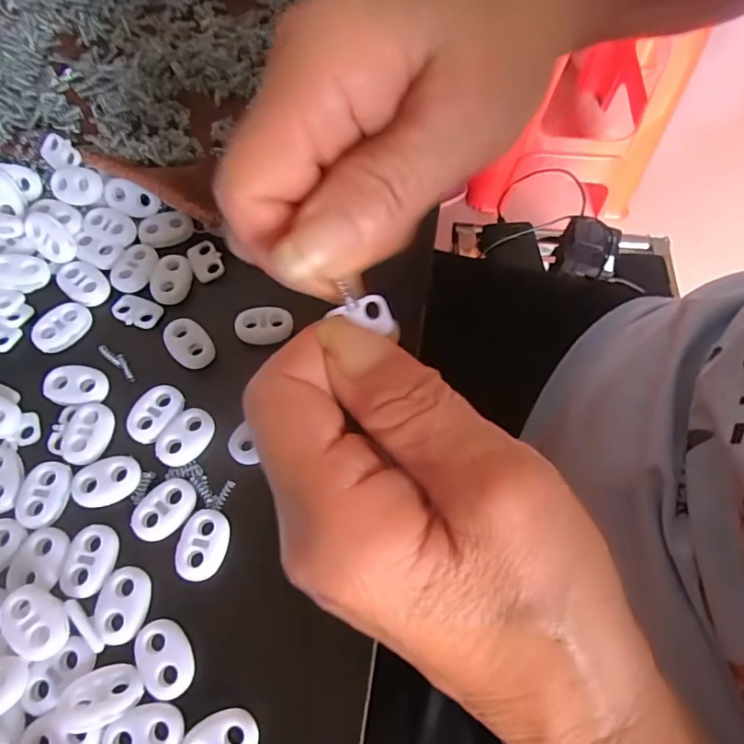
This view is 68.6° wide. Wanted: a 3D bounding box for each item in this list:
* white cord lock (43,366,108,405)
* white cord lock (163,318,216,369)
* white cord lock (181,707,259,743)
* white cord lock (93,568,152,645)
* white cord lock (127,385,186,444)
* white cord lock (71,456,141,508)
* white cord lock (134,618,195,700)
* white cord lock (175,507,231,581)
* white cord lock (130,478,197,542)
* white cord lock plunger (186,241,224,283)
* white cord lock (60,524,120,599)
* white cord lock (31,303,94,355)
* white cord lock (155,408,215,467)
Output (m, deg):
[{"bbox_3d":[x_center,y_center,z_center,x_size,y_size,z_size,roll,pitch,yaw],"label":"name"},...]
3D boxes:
[{"bbox_3d":[-0.111,0.005,0.204,0.023,0.004,0.015,4,65,-2],"label":"white cord lock"},{"bbox_3d":[-0.072,-0.011,0.213,0.015,0.004,0.023,-39,73,-19],"label":"white cord lock"},{"bbox_3d":[-0.045,0.108,0.157,0.022,0.004,0.015,-21,68,-13],"label":"white cord lock"},{"bbox_3d":[-0.079,0.074,0.173,0.016,0.004,0.022,5,65,-1],"label":"white cord lock"},{"bbox_3d":[-0.080,0.015,0.200,0.016,0.004,0.022,31,67,11],"label":"white cord lock"},{"bbox_3d":[-0.092,0.037,0.188,0.022,0.004,0.015,-20,67,-12],"label":"white cord lock"},{"bbox_3d":[-0.064,0.088,0.167,0.015,0.004,0.023,-30,70,-16],"label":"white cord lock"},{"bbox_3d":[-0.056,0.057,0.181,0.016,0.004,0.023,4,65,-2],"label":"white cord lock"},{"bbox_3d":[-0.071,0.046,0.185,0.022,0.004,0.016,-38,73,-19],"label":"white cord lock"},{"bbox_3d":[-0.070,-0.047,0.231,0.013,0.004,0.018,-20,68,-13],"label":"white cord lock plunger"},{"bbox_3d":[-0.092,0.061,0.178,0.015,0.004,0.023,4,65,-2],"label":"white cord lock"},{"bbox_3d":[-0.122,-0.018,0.213,0.016,0.004,0.023,35,68,13],"label":"white cord lock"},{"bbox_3d":[-0.067,0.023,0.197,0.015,0.004,0.022,30,67,10],"label":"white cord lock"}]

